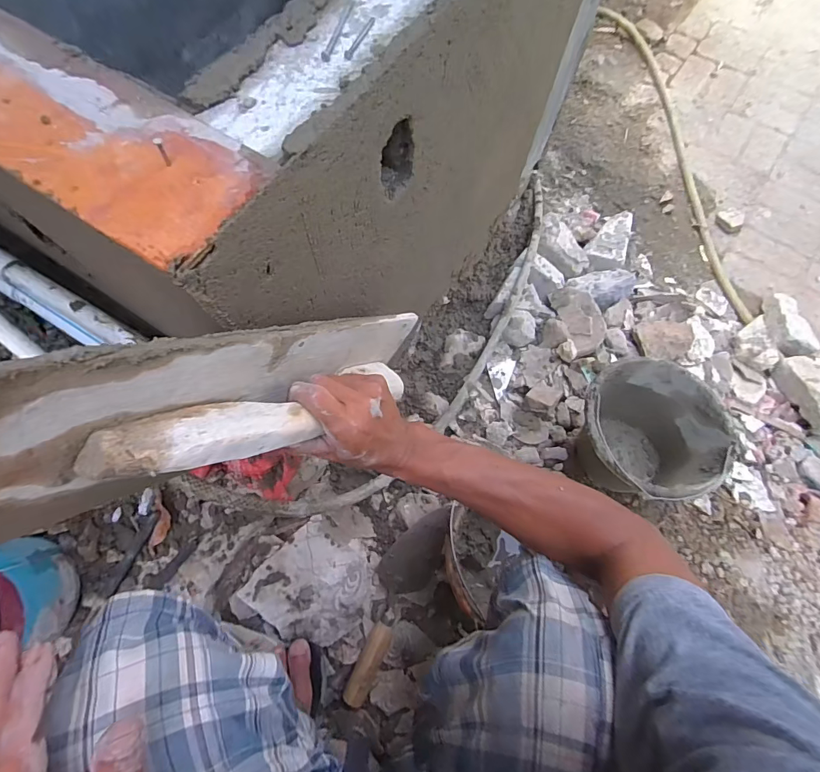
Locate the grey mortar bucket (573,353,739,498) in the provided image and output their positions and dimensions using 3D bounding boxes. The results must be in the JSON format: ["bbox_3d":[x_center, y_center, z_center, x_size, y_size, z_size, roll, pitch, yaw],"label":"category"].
[{"bbox_3d":[0.418,0.089,0.803,0.226,0.207,0.239,1,71,-2],"label":"grey mortar bucket"}]

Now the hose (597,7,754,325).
[{"bbox_3d":[0.843,-0.748,1.329,0.158,0.053,1.221,-10,72,-6],"label":"hose"}]

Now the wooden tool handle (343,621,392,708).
[{"bbox_3d":[-0.066,0.433,0.663,0.031,0.031,0.123,25,72,6],"label":"wooden tool handle"}]

